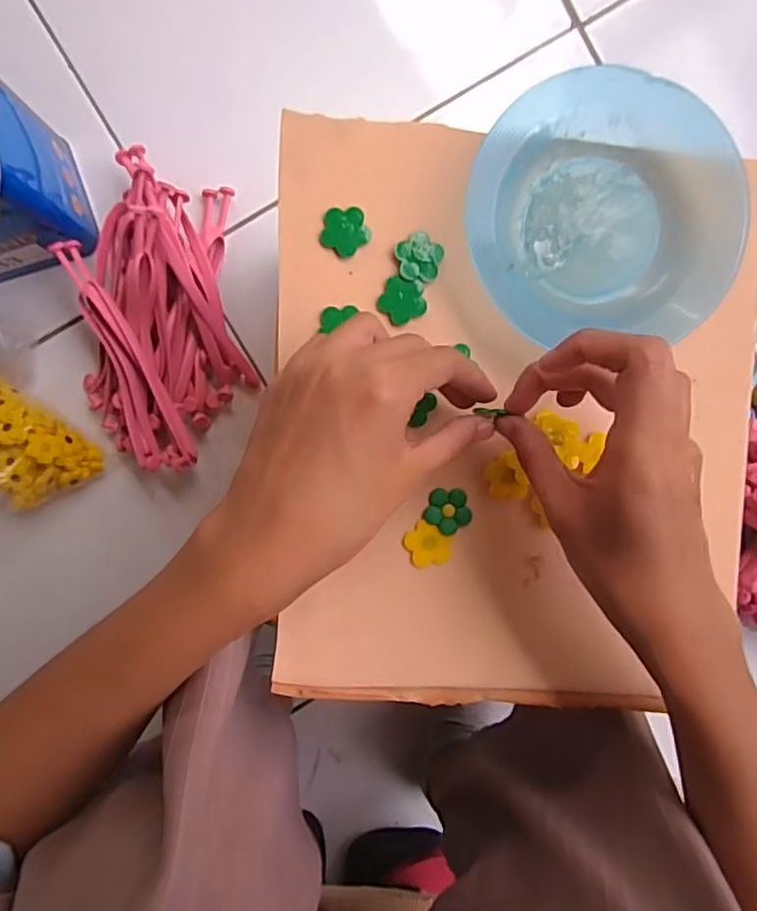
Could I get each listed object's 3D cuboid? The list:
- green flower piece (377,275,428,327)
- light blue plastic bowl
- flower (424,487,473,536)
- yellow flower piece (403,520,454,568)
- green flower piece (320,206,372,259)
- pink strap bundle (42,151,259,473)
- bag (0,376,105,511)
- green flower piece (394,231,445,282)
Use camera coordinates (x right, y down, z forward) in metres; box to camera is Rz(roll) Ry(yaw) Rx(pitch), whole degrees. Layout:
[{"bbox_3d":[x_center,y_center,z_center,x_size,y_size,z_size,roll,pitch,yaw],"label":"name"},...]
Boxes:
[{"bbox_3d":[0.011,-0.077,0.300,0.020,0.004,0.023,-32,95,-1],"label":"green flower piece"},{"bbox_3d":[0.106,-0.115,0.290,0.125,0.025,0.115,0,94,-4],"label":"light blue plastic bowl"},{"bbox_3d":[0.035,0.028,0.309,0.023,0.004,0.023,5,94,-4],"label":"flower"},{"bbox_3d":[0.025,0.046,0.308,0.022,0.004,0.024,0,94,-4],"label":"yellow flower piece"},{"bbox_3d":[-0.017,-0.109,0.294,0.023,0.004,0.022,0,94,-4],"label":"green flower piece"},{"bbox_3d":[-0.184,-0.118,0.499,0.139,0.061,0.257,-9,94,-3],"label":"pink strap bundle"},{"bbox_3d":[-0.297,-0.013,0.499,0.070,0.051,0.114,-41,95,0],"label":"bag"},{"bbox_3d":[0.020,-0.096,0.296,0.023,0.004,0.023,0,94,-4],"label":"green flower piece"}]

